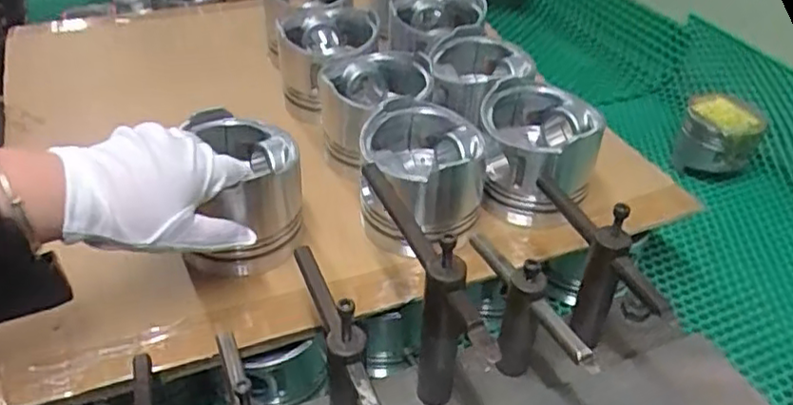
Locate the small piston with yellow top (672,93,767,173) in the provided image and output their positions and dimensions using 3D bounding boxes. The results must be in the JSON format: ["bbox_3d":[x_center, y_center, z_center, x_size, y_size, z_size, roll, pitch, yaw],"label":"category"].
[{"bbox_3d":[0.398,-0.082,0.810,0.090,0.082,0.091,28,46,28],"label":"small piston with yellow top"}]

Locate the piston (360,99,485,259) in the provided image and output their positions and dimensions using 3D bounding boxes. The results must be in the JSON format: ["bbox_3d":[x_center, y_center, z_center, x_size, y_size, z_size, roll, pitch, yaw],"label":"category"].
[{"bbox_3d":[0.020,-0.021,0.582,0.106,0.094,0.107,3,39,1],"label":"piston"}]

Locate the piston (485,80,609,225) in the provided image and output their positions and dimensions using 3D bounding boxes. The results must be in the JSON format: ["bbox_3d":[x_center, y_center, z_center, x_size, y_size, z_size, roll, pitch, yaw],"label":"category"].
[{"bbox_3d":[0.129,-0.046,0.608,0.105,0.094,0.106,9,40,9],"label":"piston"}]

